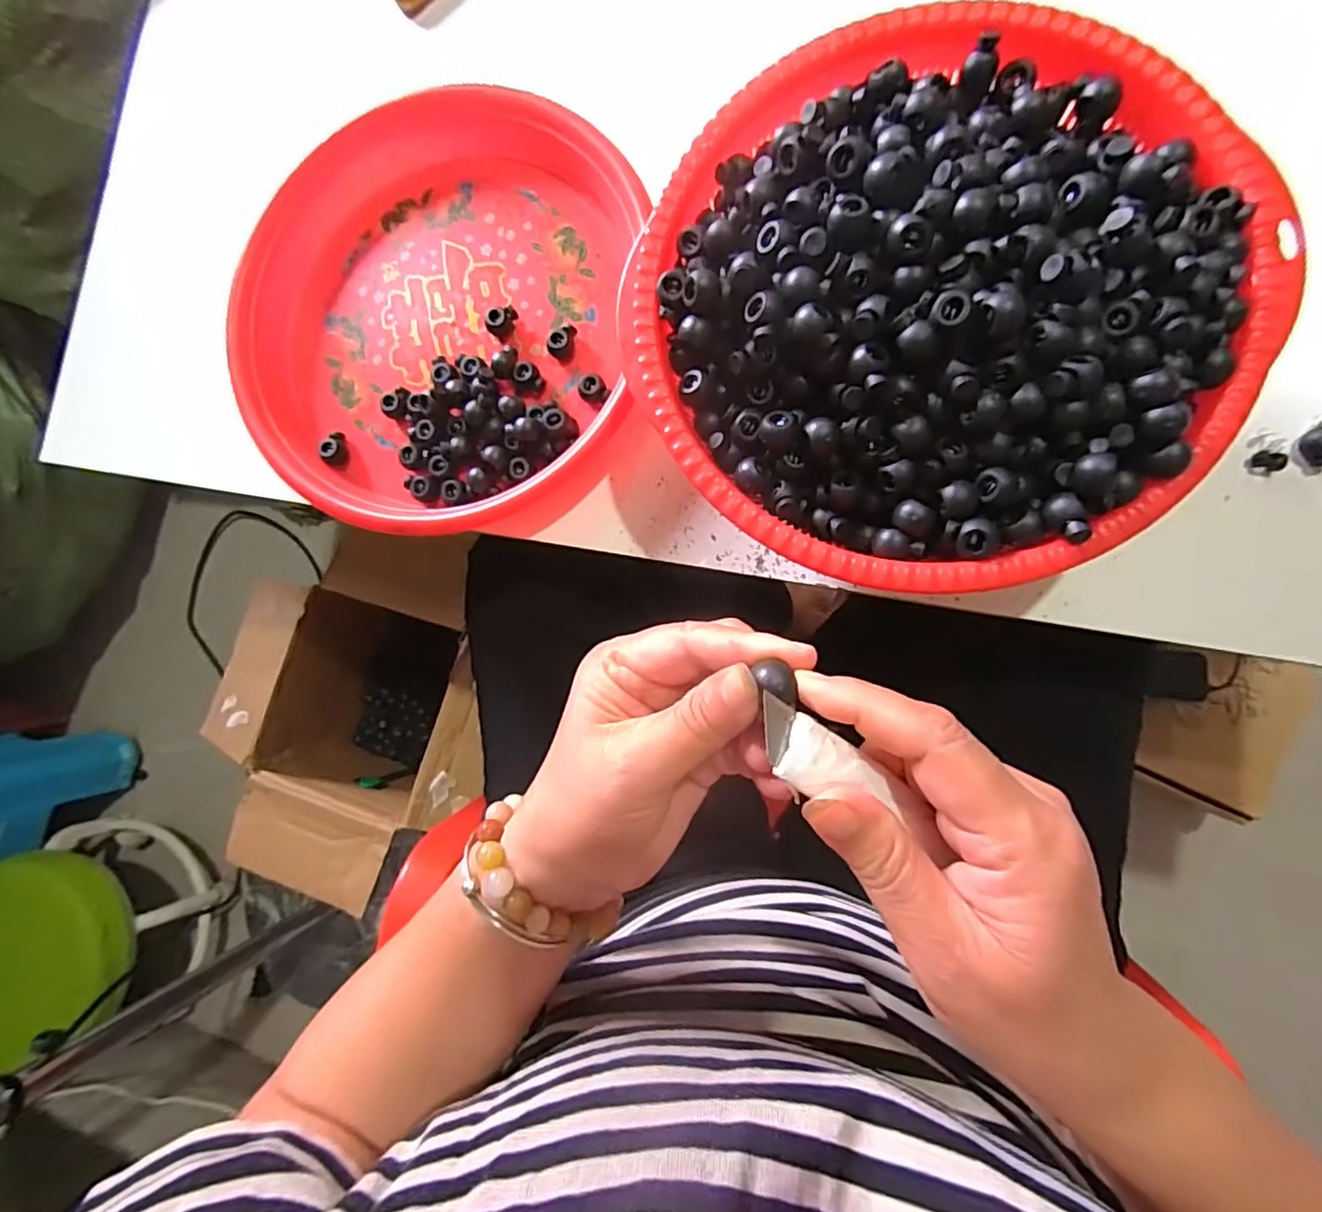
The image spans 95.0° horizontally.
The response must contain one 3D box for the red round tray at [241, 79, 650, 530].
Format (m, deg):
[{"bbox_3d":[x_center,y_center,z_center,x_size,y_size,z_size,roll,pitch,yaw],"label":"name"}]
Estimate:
[{"bbox_3d":[-0.130,-0.173,0.351,0.228,0.029,0.254,3,86,8],"label":"red round tray"}]

